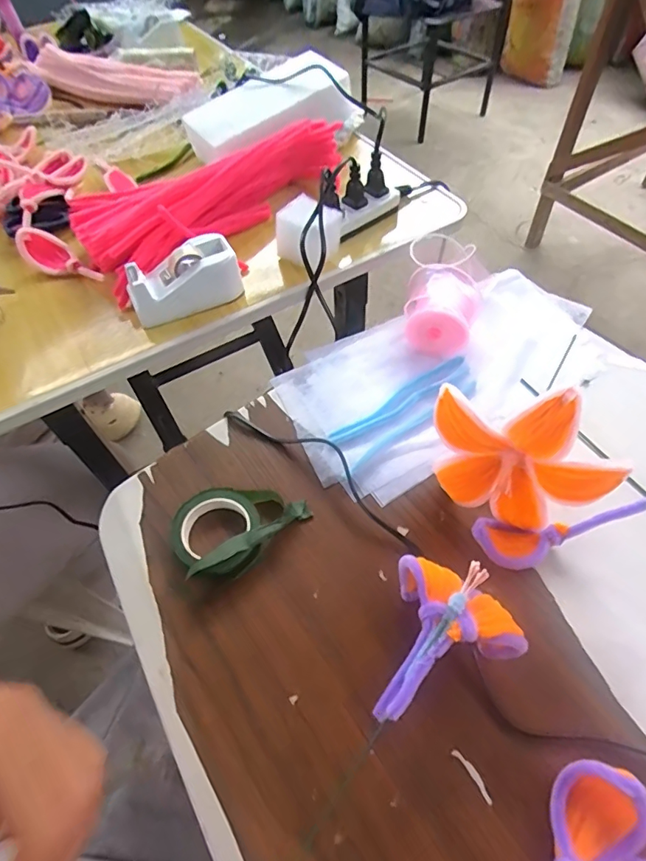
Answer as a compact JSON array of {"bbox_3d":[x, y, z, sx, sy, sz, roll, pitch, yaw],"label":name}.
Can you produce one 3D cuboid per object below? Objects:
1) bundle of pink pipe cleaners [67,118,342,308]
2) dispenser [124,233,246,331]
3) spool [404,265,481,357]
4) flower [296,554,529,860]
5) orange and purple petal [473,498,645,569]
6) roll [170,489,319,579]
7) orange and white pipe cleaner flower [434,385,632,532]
[{"bbox_3d":[-0.104,-0.245,0.513,0.305,0.066,0.059,-39,63,-22],"label":"bundle of pink pipe cleaners"},{"bbox_3d":[-0.130,-0.139,0.451,0.102,0.044,0.054,-29,59,-16],"label":"dispenser"},{"bbox_3d":[0.108,-0.113,0.450,0.066,0.042,0.083,11,57,9],"label":"spool"},{"bbox_3d":[0.032,0.171,0.279,0.082,0.059,0.215,33,80,26],"label":"flower"},{"bbox_3d":[0.154,0.070,0.321,0.107,0.037,0.030,-1,55,3],"label":"orange and purple petal"},{"bbox_3d":[-0.060,0.066,0.351,0.093,0.014,0.064,-30,58,-16],"label":"roll"},{"bbox_3d":[0.128,0.021,0.316,0.105,0.100,0.029,1,36,36],"label":"orange and white pipe cleaner flower"}]

